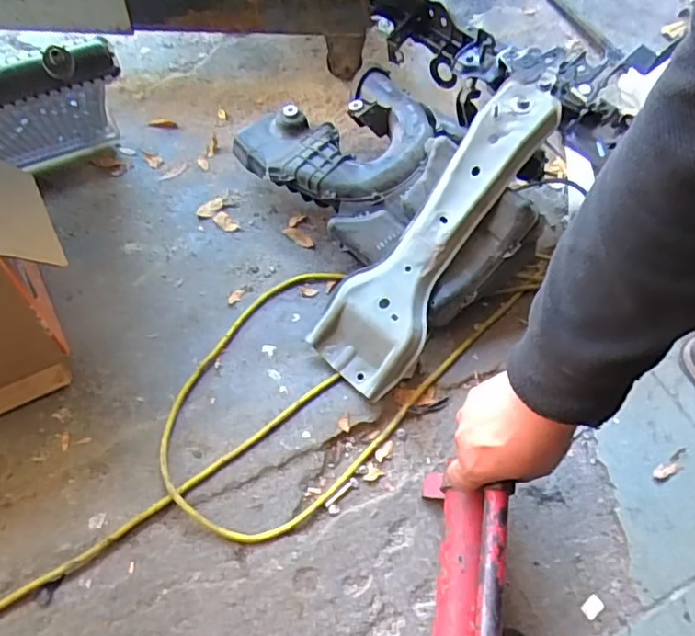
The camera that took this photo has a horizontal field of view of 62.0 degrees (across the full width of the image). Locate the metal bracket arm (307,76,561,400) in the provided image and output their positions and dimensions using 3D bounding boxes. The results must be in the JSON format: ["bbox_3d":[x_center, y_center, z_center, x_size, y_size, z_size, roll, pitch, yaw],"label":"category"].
[{"bbox_3d":[0.114,-0.108,0.708,0.114,0.036,0.424,34,90,17],"label":"metal bracket arm"}]

